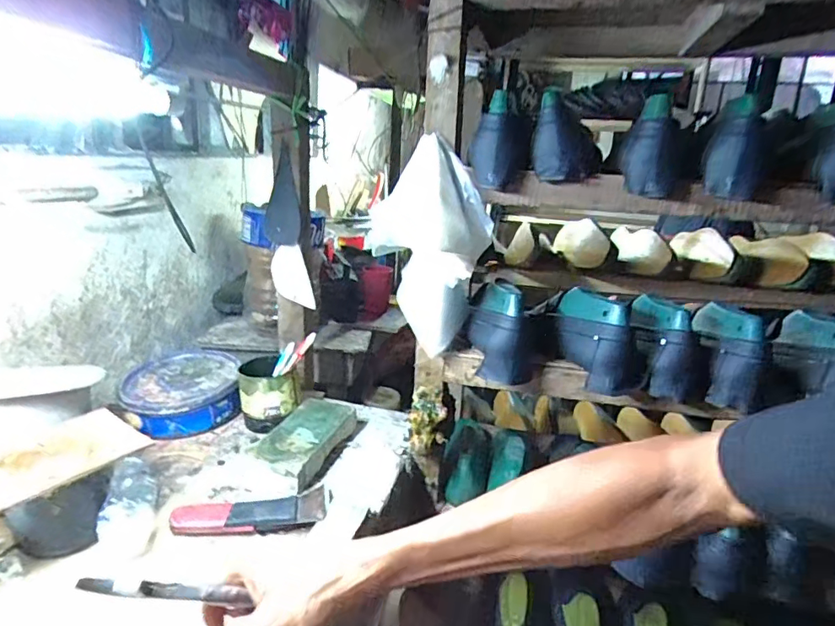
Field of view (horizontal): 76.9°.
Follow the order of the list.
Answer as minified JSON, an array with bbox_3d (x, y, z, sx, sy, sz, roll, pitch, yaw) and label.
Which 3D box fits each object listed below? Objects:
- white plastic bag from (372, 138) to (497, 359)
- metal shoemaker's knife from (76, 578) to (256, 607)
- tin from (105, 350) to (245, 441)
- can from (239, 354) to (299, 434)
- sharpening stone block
[{"bbox_3d":[0.009,-0.081,0.691,0.163,0.248,0.060,8,17,19],"label":"white plastic bag"},{"bbox_3d":[-0.192,0.212,0.403,0.121,0.011,0.009,9,16,-6],"label":"metal shoemaker's knife"},{"bbox_3d":[-0.390,0.131,0.874,0.175,0.073,0.193,-3,17,-18],"label":"tin"},{"bbox_3d":[-0.235,0.126,0.833,0.086,0.095,0.090,-3,17,-18],"label":"can"},{"bbox_3d":[-0.156,0.184,0.769,0.098,0.042,0.190,7,17,15],"label":"sharpening stone block"}]

